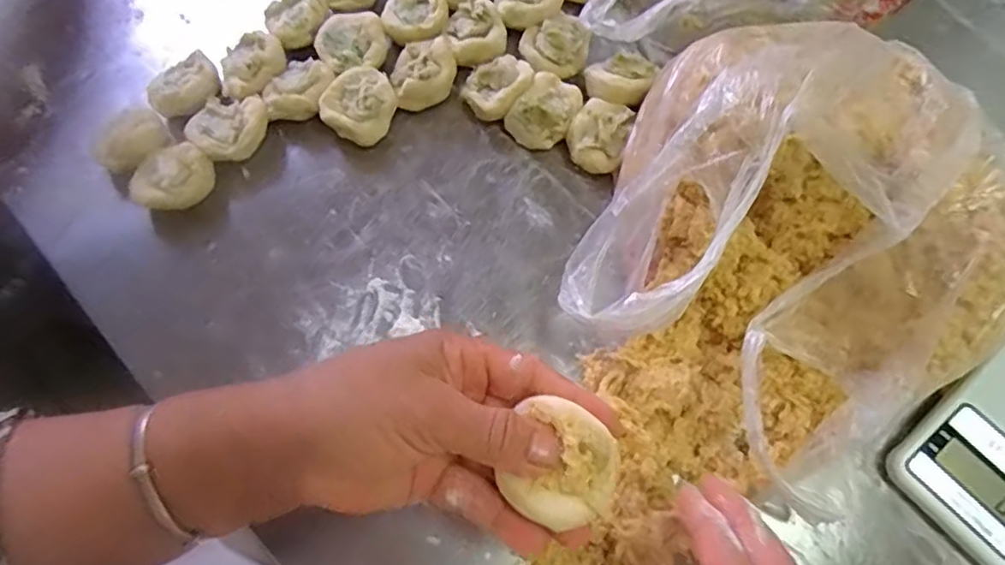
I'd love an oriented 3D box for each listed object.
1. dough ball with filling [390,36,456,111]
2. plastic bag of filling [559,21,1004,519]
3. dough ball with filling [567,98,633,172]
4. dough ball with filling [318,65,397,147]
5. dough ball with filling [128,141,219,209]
[{"bbox_3d":[-0.056,-0.149,0.446,0.045,0.033,0.044,0,70,0],"label":"dough ball with filling"},{"bbox_3d":[0.162,-0.017,0.349,0.208,0.132,0.238,26,73,9],"label":"plastic bag of filling"},{"bbox_3d":[0.068,-0.101,0.433,0.039,0.026,0.051,22,72,8],"label":"dough ball with filling"},{"bbox_3d":[-0.099,-0.121,0.434,0.051,0.035,0.043,-31,73,-10],"label":"dough ball with filling"},{"bbox_3d":[-0.219,-0.067,0.417,0.034,0.036,0.050,42,76,14],"label":"dough ball with filling"}]

